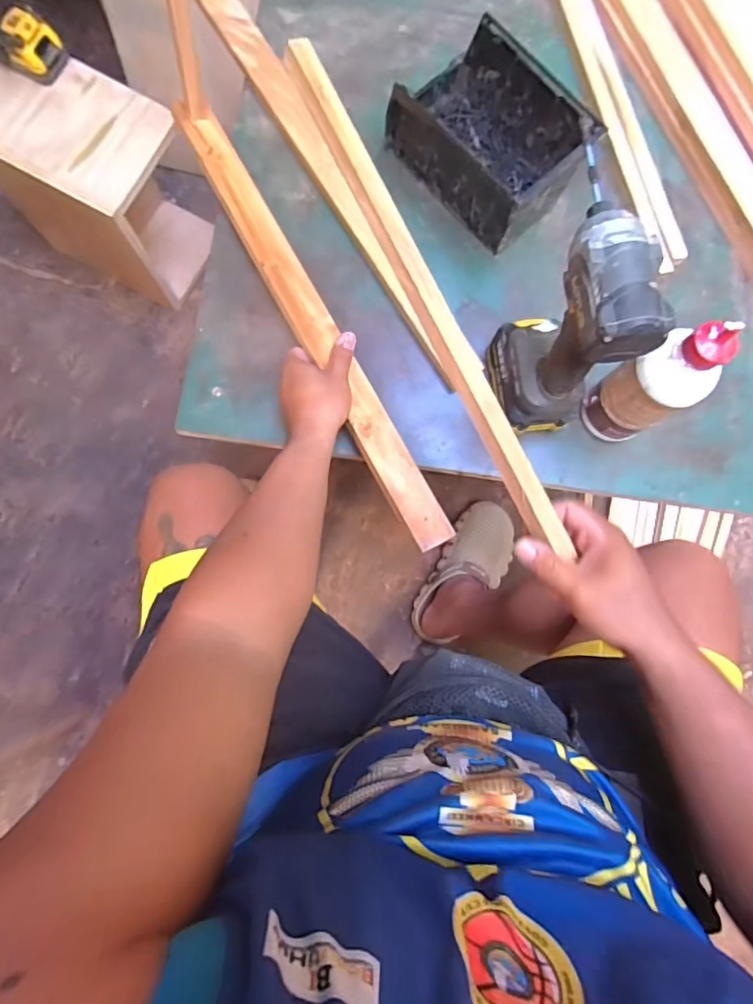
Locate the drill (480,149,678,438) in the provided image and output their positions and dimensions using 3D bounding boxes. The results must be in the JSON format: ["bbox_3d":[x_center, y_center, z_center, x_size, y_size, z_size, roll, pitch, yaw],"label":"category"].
[{"bbox_3d":[0.165,-0.147,0.494,0.069,0.238,0.120,-15,83,-4],"label":"drill"}]

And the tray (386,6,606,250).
[{"bbox_3d":[0.119,-0.396,0.592,0.136,0.100,0.197,-40,85,-7],"label":"tray"}]

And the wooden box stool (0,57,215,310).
[{"bbox_3d":[-0.492,-0.554,0.939,0.340,0.310,0.190,27,82,2],"label":"wooden box stool"}]

